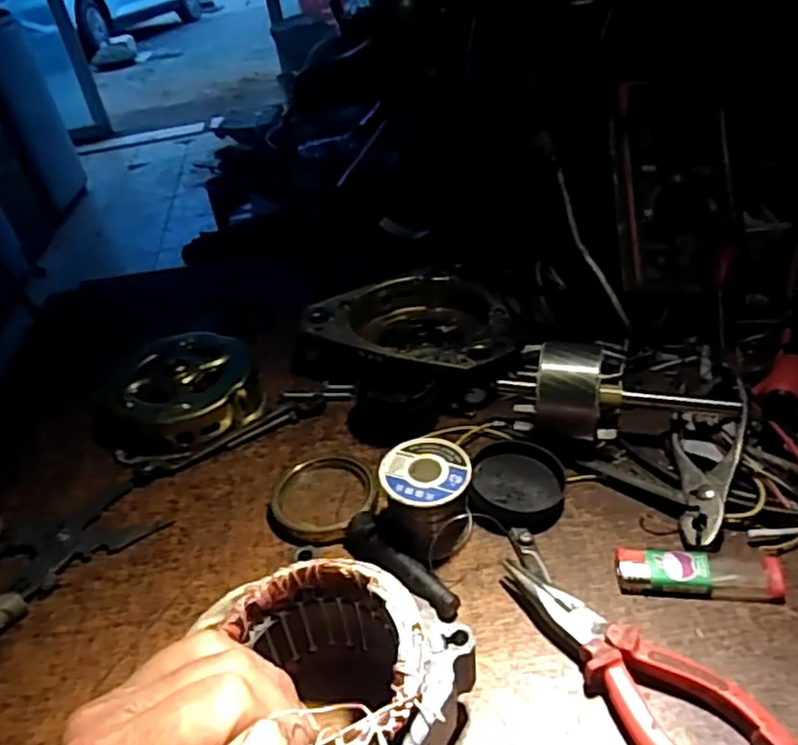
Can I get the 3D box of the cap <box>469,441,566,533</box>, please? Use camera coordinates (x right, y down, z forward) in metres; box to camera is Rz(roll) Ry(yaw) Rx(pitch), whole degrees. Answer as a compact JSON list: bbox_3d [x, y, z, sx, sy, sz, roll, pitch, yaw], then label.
[{"bbox_3d":[0.074,0.071,0.424,0.056,0.015,0.062,2,39,10],"label":"cap"}]

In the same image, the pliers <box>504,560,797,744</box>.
[{"bbox_3d":[0.109,0.142,0.327,0.052,0.019,0.140,-30,44,-26],"label":"pliers"}]

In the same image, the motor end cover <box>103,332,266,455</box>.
[{"bbox_3d":[-0.166,0.011,0.516,0.117,0.034,0.111,-20,40,-17],"label":"motor end cover"}]

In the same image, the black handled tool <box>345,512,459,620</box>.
[{"bbox_3d":[0.000,0.109,0.384,0.019,0.019,0.082,-31,45,-28],"label":"black handled tool"}]

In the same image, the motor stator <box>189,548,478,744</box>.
[{"bbox_3d":[-0.031,0.139,0.292,0.113,0.073,0.096,16,44,26],"label":"motor stator"}]

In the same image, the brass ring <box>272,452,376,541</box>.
[{"bbox_3d":[-0.047,0.076,0.434,0.067,0.010,0.071,-4,38,3],"label":"brass ring"}]

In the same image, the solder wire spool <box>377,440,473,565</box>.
[{"bbox_3d":[0.017,0.076,0.396,0.049,0.045,0.055,-8,38,-1],"label":"solder wire spool"}]

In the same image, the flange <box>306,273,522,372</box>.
[{"bbox_3d":[0.021,-0.040,0.544,0.168,0.034,0.133,20,45,29],"label":"flange"}]

